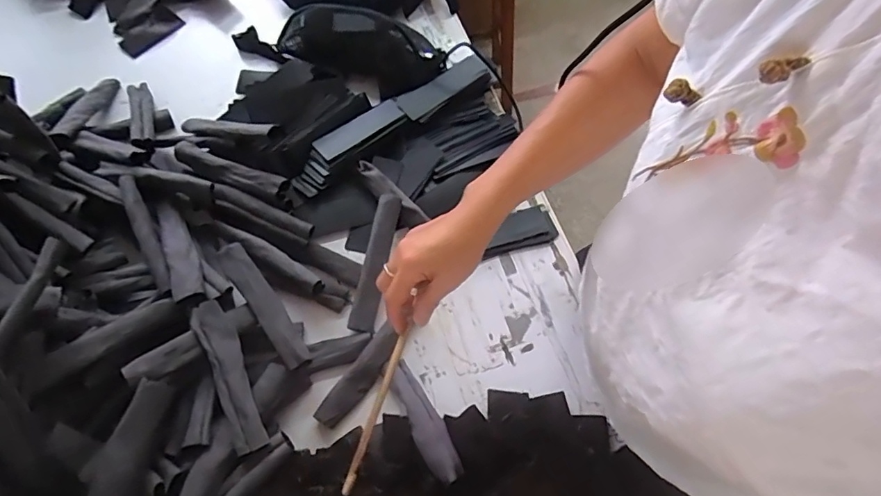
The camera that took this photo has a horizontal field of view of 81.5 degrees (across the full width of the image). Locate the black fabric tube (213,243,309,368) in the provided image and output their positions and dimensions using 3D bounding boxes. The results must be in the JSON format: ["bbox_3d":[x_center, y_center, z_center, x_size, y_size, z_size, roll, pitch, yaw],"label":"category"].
[{"bbox_3d":[-0.222,0.069,0.648,0.037,0.013,0.188,-30,70,-30],"label":"black fabric tube"}]

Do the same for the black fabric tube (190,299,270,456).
[{"bbox_3d":[-0.245,0.147,0.596,0.036,0.031,0.182,-27,66,-11],"label":"black fabric tube"}]

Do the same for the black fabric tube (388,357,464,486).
[{"bbox_3d":[-0.020,0.192,0.580,0.035,0.021,0.177,-25,33,-11],"label":"black fabric tube"}]

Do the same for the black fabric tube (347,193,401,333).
[{"bbox_3d":[-0.088,0.017,0.699,0.032,0.023,0.191,11,77,7],"label":"black fabric tube"}]

